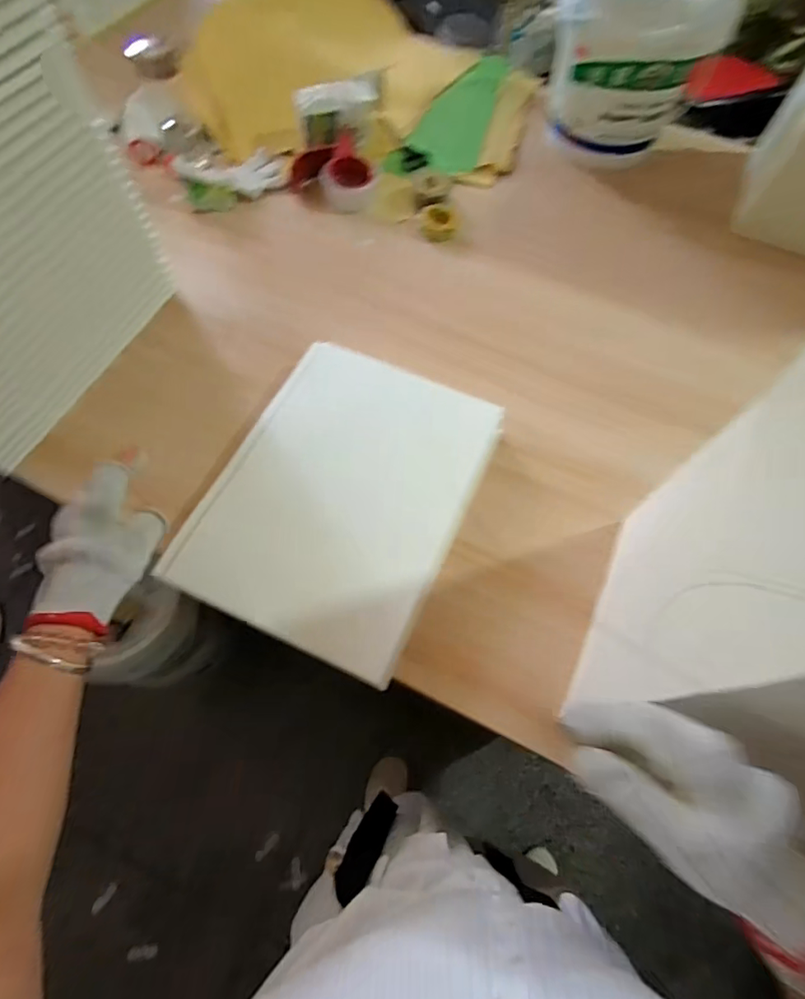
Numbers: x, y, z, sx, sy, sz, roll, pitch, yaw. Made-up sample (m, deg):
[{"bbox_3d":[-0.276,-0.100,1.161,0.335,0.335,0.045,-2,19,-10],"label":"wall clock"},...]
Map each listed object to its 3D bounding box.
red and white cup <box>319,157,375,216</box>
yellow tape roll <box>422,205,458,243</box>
[{"bbox_3d":[-0.089,-0.542,0.865,0.093,0.056,0.070,-11,66,-7],"label":"red and white cup"},{"bbox_3d":[0.065,-0.478,0.869,0.058,0.022,0.065,5,65,1],"label":"yellow tape roll"}]

